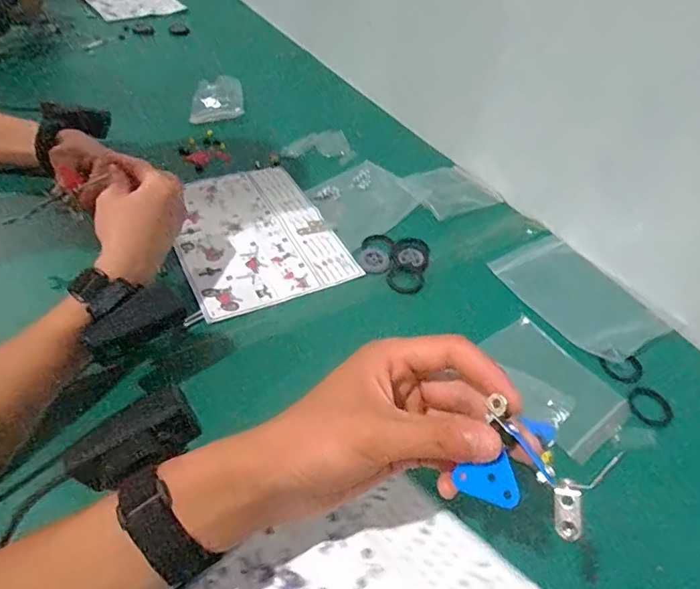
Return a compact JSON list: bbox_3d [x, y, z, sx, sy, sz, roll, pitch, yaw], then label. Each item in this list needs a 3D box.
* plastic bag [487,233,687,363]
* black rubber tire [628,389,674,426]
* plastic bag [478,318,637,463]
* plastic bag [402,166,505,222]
[{"bbox_3d":[0.239,0.000,0.529,0.110,0.008,0.163,-27,54,-22],"label":"plastic bag"},{"bbox_3d":[0.266,0.099,0.444,0.040,0.004,0.038,3,45,-4],"label":"black rubber tire"},{"bbox_3d":[0.177,0.077,0.446,0.087,0.009,0.124,-29,55,-30],"label":"plastic bag"},{"bbox_3d":[0.129,-0.136,0.646,0.109,0.013,0.091,-21,52,-25],"label":"plastic bag"}]

